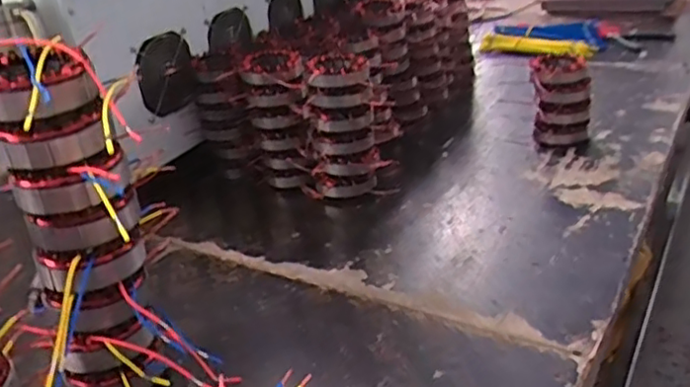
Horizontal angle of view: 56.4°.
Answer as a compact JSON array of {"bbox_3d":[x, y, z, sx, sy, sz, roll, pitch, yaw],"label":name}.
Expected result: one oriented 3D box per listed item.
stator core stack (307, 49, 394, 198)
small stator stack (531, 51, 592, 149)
[{"bbox_3d":[0.006,-0.089,0.888,0.103,0.188,0.068,-2,26,7],"label":"stator core stack"},{"bbox_3d":[0.339,-0.142,1.015,0.090,0.133,0.089,5,27,20],"label":"small stator stack"}]

